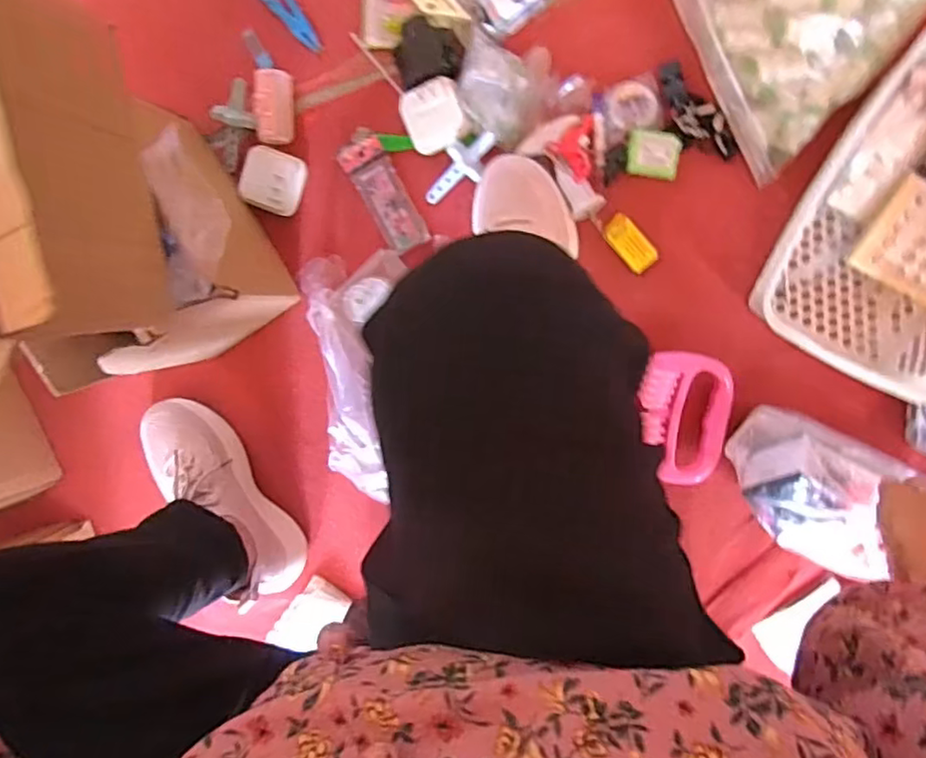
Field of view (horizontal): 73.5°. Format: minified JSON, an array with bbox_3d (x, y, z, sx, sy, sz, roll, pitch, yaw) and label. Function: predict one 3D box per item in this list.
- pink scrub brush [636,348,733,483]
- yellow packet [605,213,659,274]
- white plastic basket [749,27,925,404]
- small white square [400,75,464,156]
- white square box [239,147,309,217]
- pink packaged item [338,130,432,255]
[{"bbox_3d":[0.229,0.039,0.644,0.089,0.037,0.133,-1,97,6],"label":"pink scrub brush"},{"bbox_3d":[0.173,-0.140,0.641,0.031,0.011,0.061,-41,92,9],"label":"yellow packet"},{"bbox_3d":[0.412,-0.146,0.568,0.200,0.092,0.294,23,99,3],"label":"white plastic basket"},{"bbox_3d":[-0.031,-0.270,0.639,0.060,0.018,0.064,-19,114,11],"label":"small white square"},{"bbox_3d":[-0.209,-0.216,0.675,0.068,0.031,0.062,22,99,3],"label":"white square box"},{"bbox_3d":[-0.086,-0.202,0.671,0.045,0.014,0.132,-30,93,9],"label":"pink packaged item"}]

